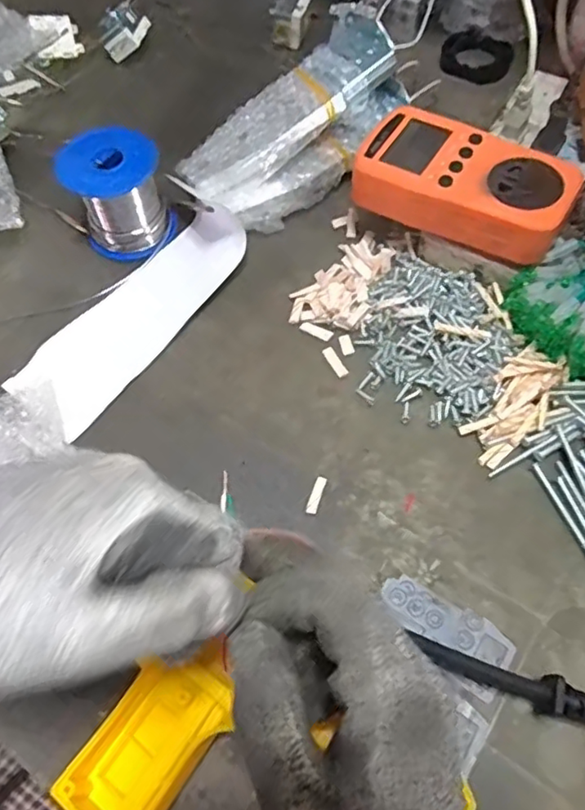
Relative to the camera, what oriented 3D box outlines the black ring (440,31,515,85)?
[{"bbox_3d":[0.160,-0.300,0.493,0.056,0.013,0.056,-1,63,2],"label":"black ring"}]

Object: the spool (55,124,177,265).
[{"bbox_3d":[-0.117,-0.143,0.392,0.061,0.062,0.056,-1,63,2],"label":"spool"}]

